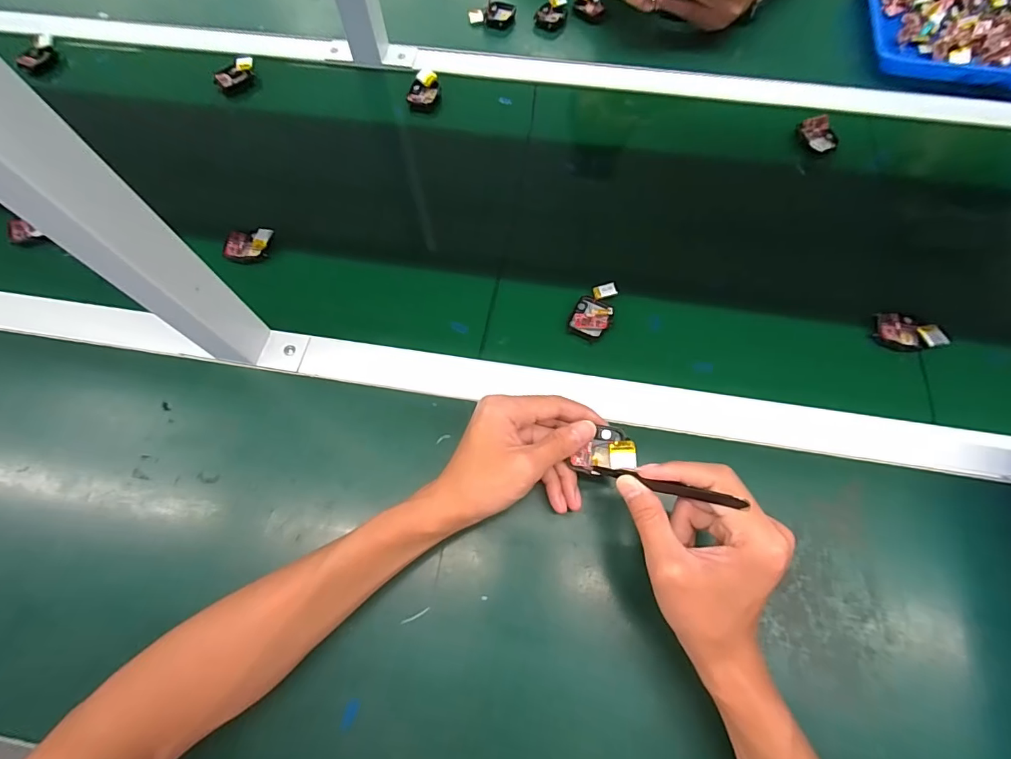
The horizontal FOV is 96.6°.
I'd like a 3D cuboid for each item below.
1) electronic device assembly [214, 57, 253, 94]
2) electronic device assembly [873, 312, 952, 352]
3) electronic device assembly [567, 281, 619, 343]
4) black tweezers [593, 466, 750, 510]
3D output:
[{"bbox_3d":[-0.348,-0.393,0.582,0.055,0.026,0.022,-41,76,-20],"label":"electronic device assembly"},{"bbox_3d":[0.382,-0.045,0.430,0.051,0.024,0.040,-2,66,-7],"label":"electronic device assembly"},{"bbox_3d":[0.086,-0.068,0.437,0.034,0.012,0.061,22,66,4],"label":"electronic device assembly"},{"bbox_3d":[0.102,0.070,0.301,0.102,0.015,0.007,7,62,43],"label":"black tweezers"}]

